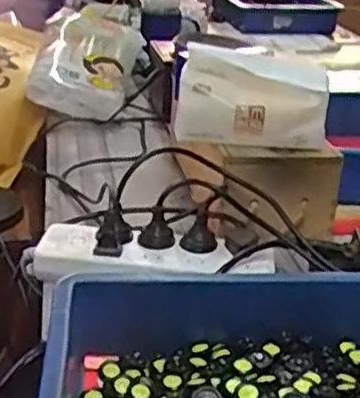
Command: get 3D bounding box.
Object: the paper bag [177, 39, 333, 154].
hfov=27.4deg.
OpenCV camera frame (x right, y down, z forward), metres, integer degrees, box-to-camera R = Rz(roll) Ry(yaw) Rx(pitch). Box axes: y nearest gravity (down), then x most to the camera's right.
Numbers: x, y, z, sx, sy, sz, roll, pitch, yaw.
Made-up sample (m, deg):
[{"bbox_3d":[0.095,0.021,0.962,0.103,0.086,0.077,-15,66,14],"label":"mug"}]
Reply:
[{"bbox_3d":[0.075,-0.104,0.772,0.155,0.097,0.044,3,23,2],"label":"paper bag"}]

